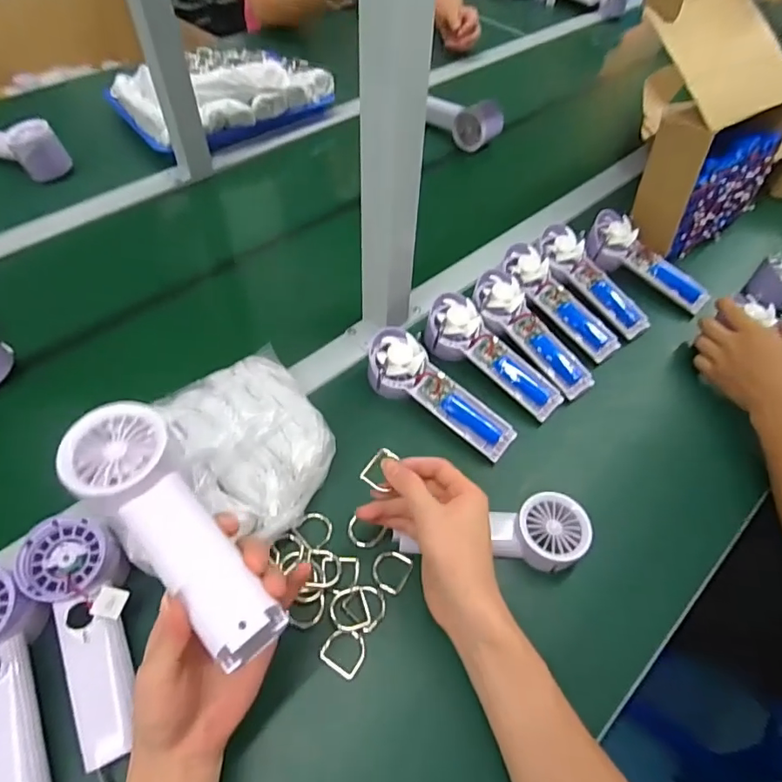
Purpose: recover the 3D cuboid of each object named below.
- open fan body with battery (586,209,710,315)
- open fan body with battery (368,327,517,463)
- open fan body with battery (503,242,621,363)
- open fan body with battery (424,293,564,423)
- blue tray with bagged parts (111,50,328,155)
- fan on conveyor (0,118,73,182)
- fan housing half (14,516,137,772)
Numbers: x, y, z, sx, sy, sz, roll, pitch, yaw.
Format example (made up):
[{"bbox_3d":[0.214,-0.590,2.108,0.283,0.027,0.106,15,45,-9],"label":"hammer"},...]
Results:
[{"bbox_3d":[0.336,-0.168,0.688,0.175,0.040,0.075,40,60,10],"label":"open fan body with battery"},{"bbox_3d":[0.048,0.007,0.547,0.176,0.045,0.058,39,60,8],"label":"open fan body with battery"},{"bbox_3d":[0.201,-0.108,0.633,0.054,0.026,0.175,-31,74,-23],"label":"open fan body with battery"},{"bbox_3d":[0.110,-0.034,0.582,0.175,0.049,0.058,42,61,10],"label":"open fan body with battery"},{"bbox_3d":[-0.282,-0.514,0.873,0.323,0.086,0.211,-33,61,-24],"label":"blue tray with bagged parts"},{"bbox_3d":[-0.563,-0.368,0.771,0.161,0.062,0.070,27,57,17],"label":"fan on conveyor"},{"bbox_3d":[-0.224,0.179,0.390,0.067,0.030,0.170,-19,72,-16],"label":"fan housing half"}]

